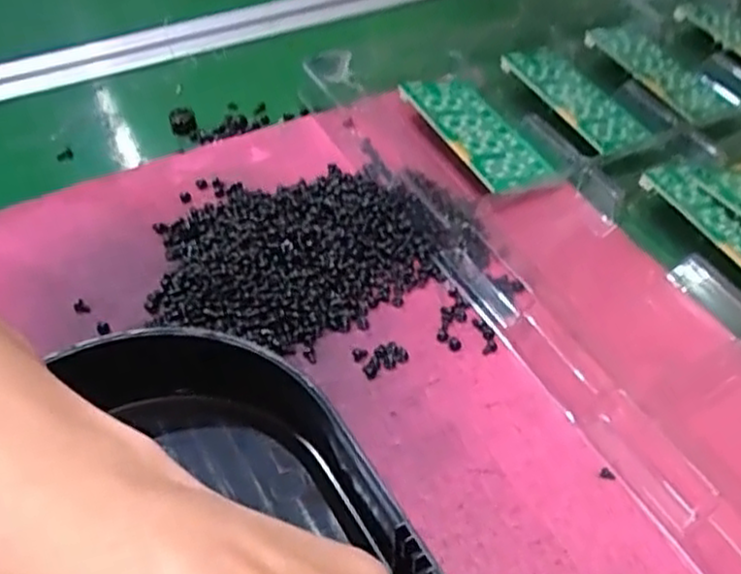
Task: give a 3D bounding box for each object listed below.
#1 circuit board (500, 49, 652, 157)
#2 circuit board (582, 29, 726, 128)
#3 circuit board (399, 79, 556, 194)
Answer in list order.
[{"bbox_3d":[0.116,-0.105,0.420,0.047,0.005,0.094,-12,52,-29],"label":"circuit board"},{"bbox_3d":[0.169,-0.129,0.438,0.043,0.009,0.093,-19,51,-15],"label":"circuit board"},{"bbox_3d":[0.056,-0.084,0.396,0.050,0.005,0.092,-9,51,-28],"label":"circuit board"}]

